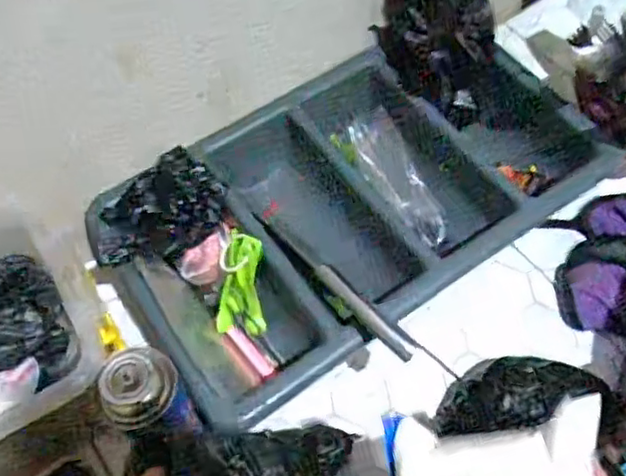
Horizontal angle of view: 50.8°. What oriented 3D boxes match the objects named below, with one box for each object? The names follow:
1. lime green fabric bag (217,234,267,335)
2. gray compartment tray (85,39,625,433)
[{"bbox_3d":[-0.070,0.050,0.686,0.051,0.105,0.021,12,25,10],"label":"lime green fabric bag"},{"bbox_3d":[0.040,-0.044,0.728,0.509,0.103,0.284,-33,63,-16],"label":"gray compartment tray"}]

